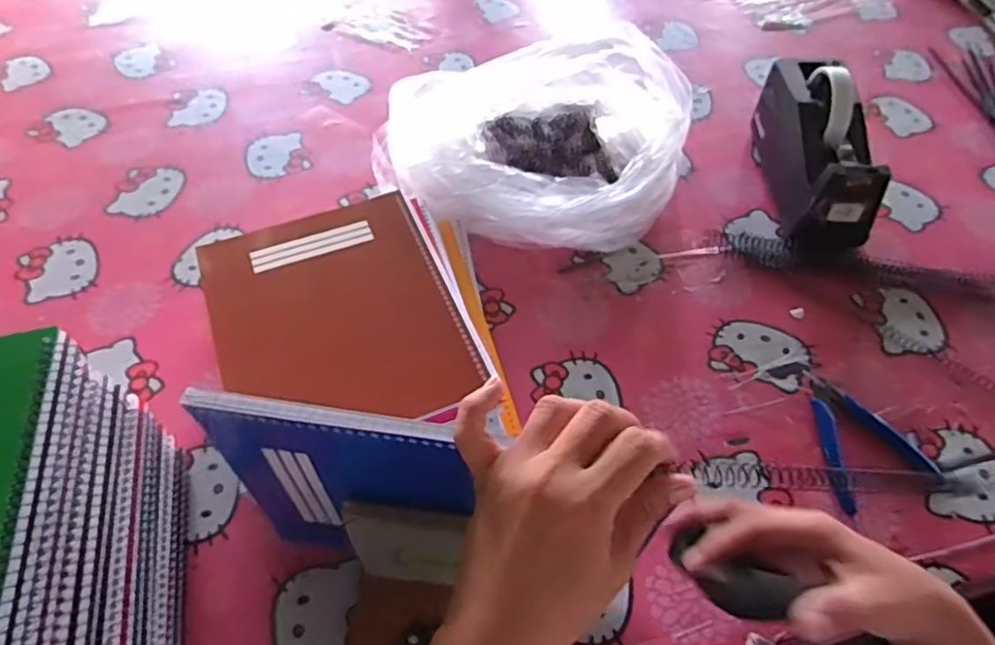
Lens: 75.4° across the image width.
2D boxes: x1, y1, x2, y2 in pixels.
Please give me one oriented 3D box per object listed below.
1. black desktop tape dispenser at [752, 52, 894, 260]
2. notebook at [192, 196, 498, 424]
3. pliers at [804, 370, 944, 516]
[{"bbox_3d":[0.335,-0.184,0.674,0.077,0.116,0.210,1,54,0],"label":"black desktop tape dispenser"},{"bbox_3d":[-0.141,-0.010,0.566,0.200,0.017,0.238,-20,60,-13],"label":"notebook"},{"bbox_3d":[0.294,0.089,0.534,0.087,0.013,0.115,-14,55,-11],"label":"pliers"}]

